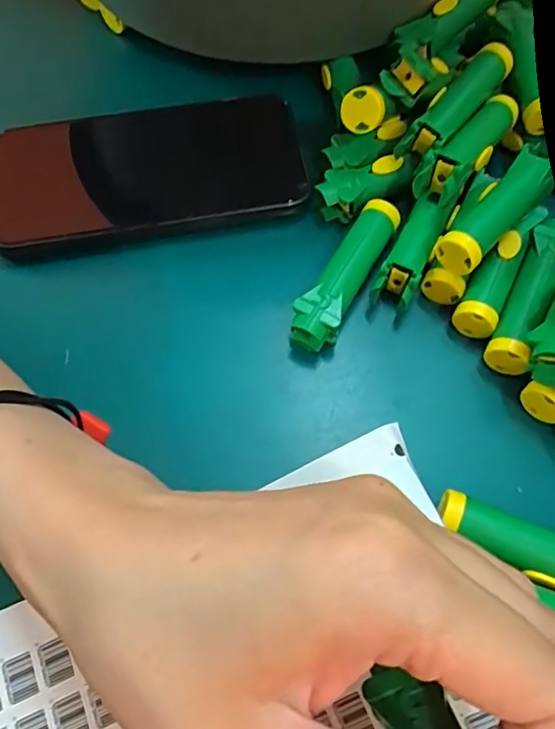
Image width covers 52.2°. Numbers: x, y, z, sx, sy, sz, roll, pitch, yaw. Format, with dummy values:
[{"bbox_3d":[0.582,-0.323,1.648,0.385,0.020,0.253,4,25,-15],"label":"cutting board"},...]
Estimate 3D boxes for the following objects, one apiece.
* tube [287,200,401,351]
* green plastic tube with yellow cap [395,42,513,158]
[{"bbox_3d":[0.033,-0.042,0.270,0.020,0.024,0.082,27,68,11],"label":"tube"},{"bbox_3d":[0.089,-0.130,0.283,0.019,0.021,0.075,36,70,15],"label":"green plastic tube with yellow cap"}]

